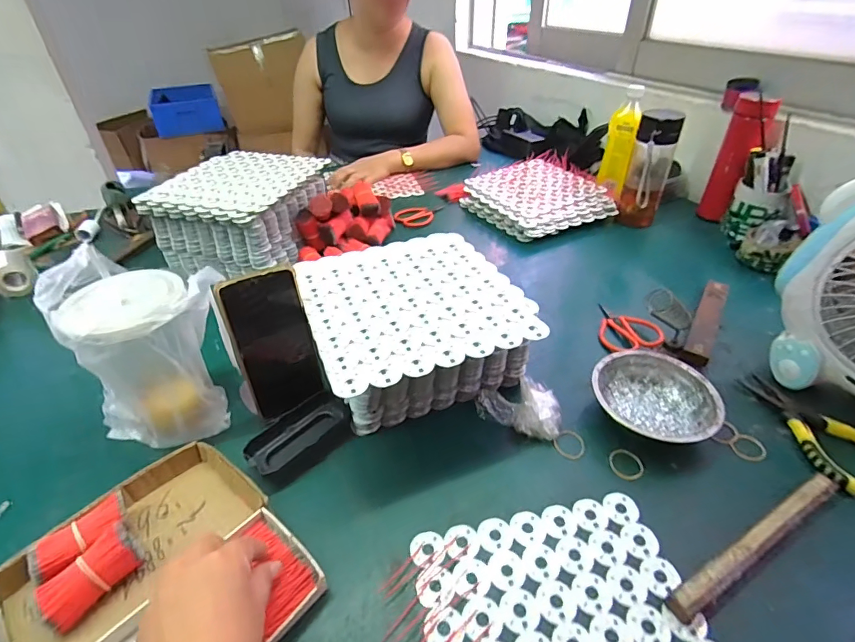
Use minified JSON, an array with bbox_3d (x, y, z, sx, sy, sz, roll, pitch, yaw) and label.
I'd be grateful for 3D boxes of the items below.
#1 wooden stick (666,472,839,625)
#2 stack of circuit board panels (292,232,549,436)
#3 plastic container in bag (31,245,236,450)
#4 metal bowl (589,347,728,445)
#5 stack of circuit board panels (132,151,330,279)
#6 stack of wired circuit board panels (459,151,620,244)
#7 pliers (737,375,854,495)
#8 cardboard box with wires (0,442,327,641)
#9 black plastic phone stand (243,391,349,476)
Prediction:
[{"bbox_3d":[0.286,0.185,0.383,0.210,0.022,0.020,-20,42,-23],"label":"wooden stick"},{"bbox_3d":[-0.011,0.008,0.533,0.238,0.120,0.244,-15,40,-17],"label":"stack of circuit board panels"},{"bbox_3d":[-0.278,0.035,0.461,0.144,0.178,0.103,-1,38,0],"label":"plastic container in bag"},{"bbox_3d":[0.249,0.087,0.496,0.126,0.036,0.120,-1,38,0],"label":"metal bowl"},{"bbox_3d":[-0.318,-0.199,0.793,0.214,0.110,0.249,13,40,17],"label":"stack of circuit board panels"},{"bbox_3d":[0.234,-0.259,0.937,0.247,0.047,0.264,-21,42,-24],"label":"stack of wired circuit board panels"},{"bbox_3d":[0.405,0.106,0.476,0.074,0.017,0.153,-11,39,-13],"label":"pliers"},{"bbox_3d":[-0.217,0.207,0.355,0.208,0.040,0.189,29,49,31],"label":"cardboard box with wires"},{"bbox_3d":[-0.141,0.120,0.491,0.047,0.016,0.114,30,48,33],"label":"black plastic phone stand"}]

